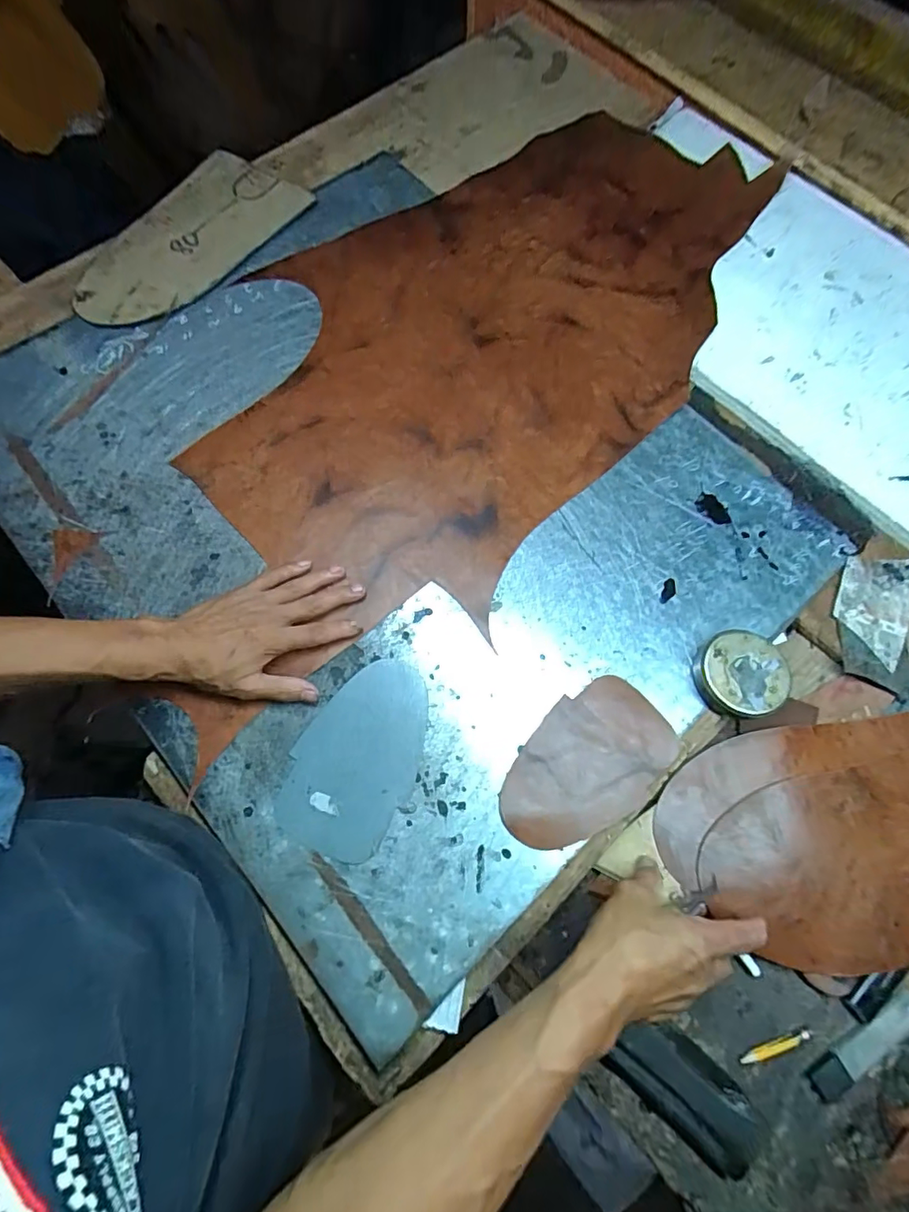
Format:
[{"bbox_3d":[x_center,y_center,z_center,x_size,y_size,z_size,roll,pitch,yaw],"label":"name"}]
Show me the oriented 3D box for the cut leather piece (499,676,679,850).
[{"bbox_3d":[0.114,0.138,0.451,0.163,0.006,0.101,-35,71,-15],"label":"cut leather piece"}]

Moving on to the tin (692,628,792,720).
[{"bbox_3d":[0.260,0.062,0.474,0.074,0.030,0.075,0,75,-1],"label":"tin"}]

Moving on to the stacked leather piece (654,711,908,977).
[{"bbox_3d":[0.336,0.201,0.452,0.305,0.025,0.189,-6,75,-2],"label":"stacked leather piece"}]

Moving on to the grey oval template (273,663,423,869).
[{"bbox_3d":[-0.080,0.127,0.449,0.099,0.004,0.164,27,69,8],"label":"grey oval template"}]

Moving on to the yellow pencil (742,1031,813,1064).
[{"bbox_3d":[0.255,0.348,0.411,0.061,0.006,0.009,-17,76,-5],"label":"yellow pencil"}]

